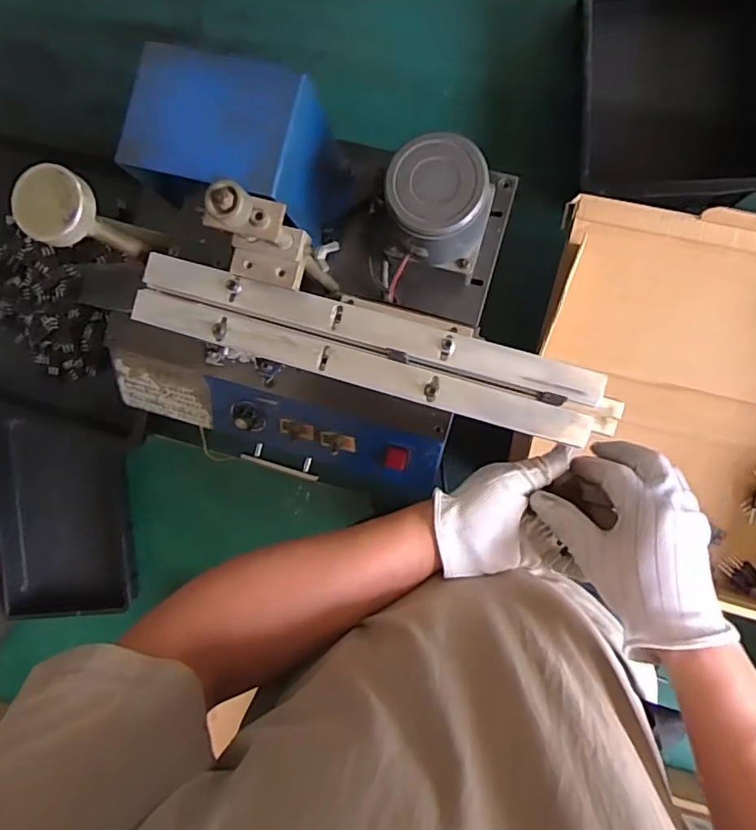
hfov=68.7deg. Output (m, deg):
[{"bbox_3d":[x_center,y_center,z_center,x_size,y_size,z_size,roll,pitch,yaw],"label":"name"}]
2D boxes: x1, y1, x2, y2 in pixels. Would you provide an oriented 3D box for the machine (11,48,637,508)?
[{"bbox_3d":[-0.051,-0.101,0.457,0.462,0.254,0.298,12,92,8],"label":"machine"}]

